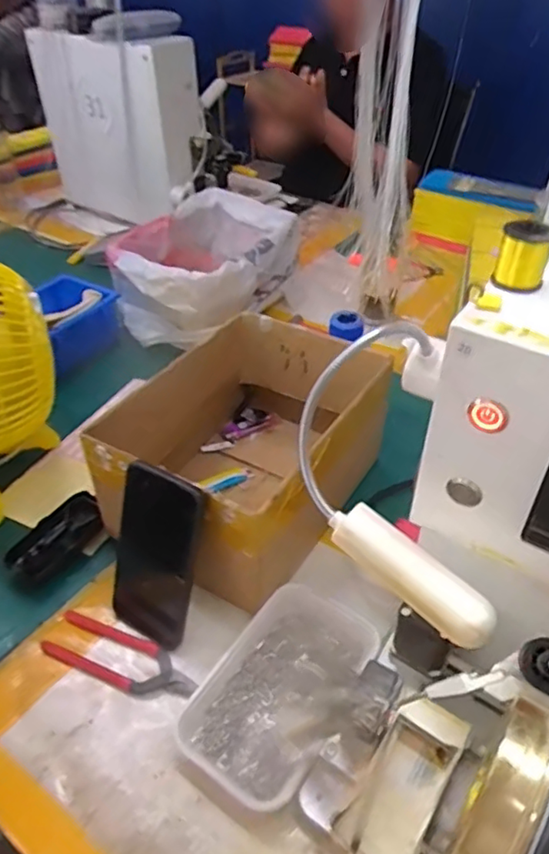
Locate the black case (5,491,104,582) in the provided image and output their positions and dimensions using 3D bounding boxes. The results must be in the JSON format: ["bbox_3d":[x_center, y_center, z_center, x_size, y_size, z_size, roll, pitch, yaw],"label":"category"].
[{"bbox_3d":[-0.217,0.110,0.597,0.053,0.020,0.102,21,46,22],"label":"black case"}]

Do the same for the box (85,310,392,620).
[{"bbox_3d":[-0.022,0.020,0.608,0.192,0.139,0.287,22,46,23],"label":"box"}]

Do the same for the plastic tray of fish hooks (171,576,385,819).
[{"bbox_3d":[0.010,0.204,0.483,0.106,0.034,0.179,25,47,26],"label":"plastic tray of fish hooks"}]

